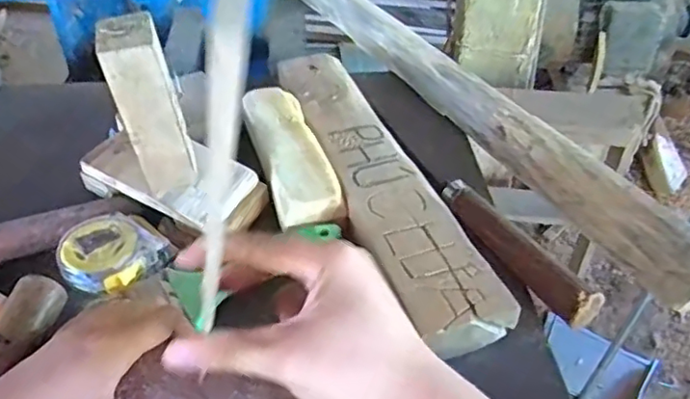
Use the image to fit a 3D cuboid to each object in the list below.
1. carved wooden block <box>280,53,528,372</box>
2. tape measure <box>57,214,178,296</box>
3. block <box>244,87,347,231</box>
[{"bbox_3d":[0.017,-0.032,0.524,0.072,0.032,0.385,-14,41,-15],"label":"carved wooden block"},{"bbox_3d":[-0.177,0.038,0.461,0.068,0.026,0.073,0,44,0],"label":"tape measure"},{"bbox_3d":[-0.050,-0.043,0.534,0.055,0.023,0.176,-12,41,-14],"label":"block"}]

